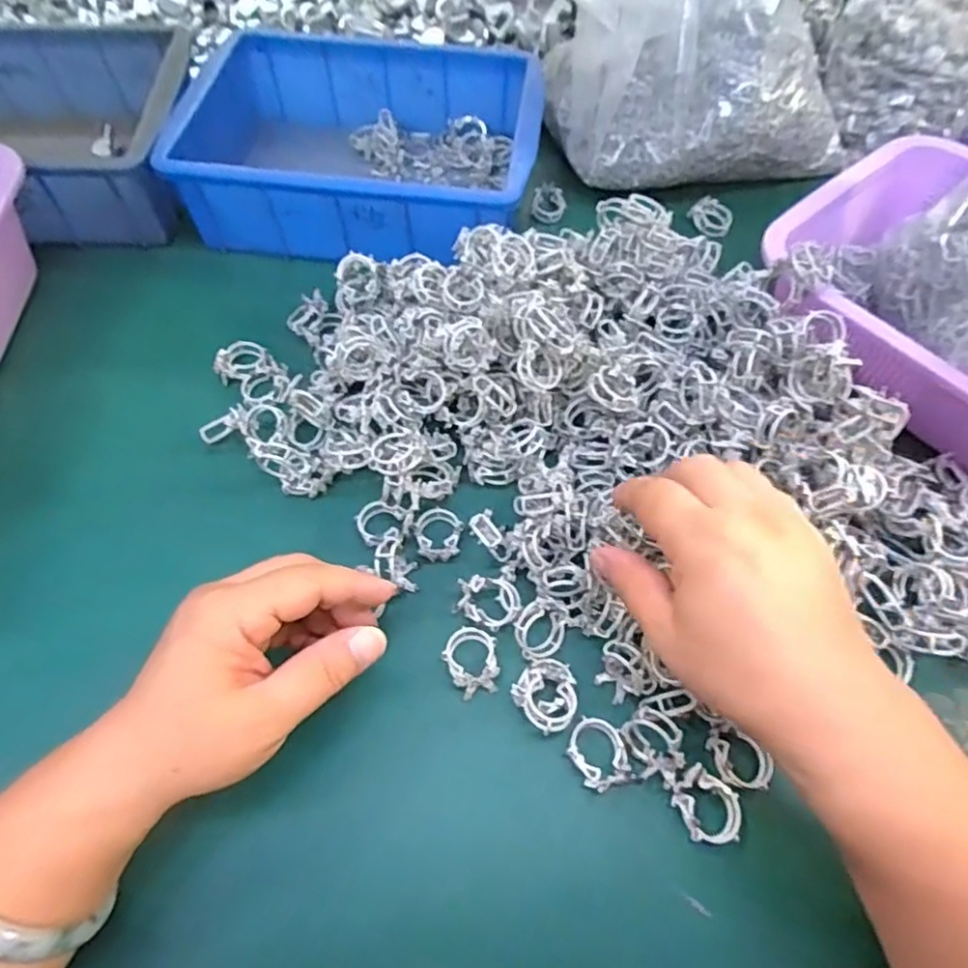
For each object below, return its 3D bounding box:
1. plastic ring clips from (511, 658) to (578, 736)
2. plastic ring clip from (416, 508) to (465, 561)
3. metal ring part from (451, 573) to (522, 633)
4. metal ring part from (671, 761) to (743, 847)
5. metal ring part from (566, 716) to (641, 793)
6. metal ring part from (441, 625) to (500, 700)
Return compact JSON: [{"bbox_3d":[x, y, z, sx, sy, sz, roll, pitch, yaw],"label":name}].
[{"bbox_3d":[0.031,0.100,0.298,0.029,0.014,0.030,0,63,0],"label":"plastic ring clips"},{"bbox_3d":[-0.025,0.027,0.344,0.026,0.010,0.031,11,63,6],"label":"plastic ring clip"},{"bbox_3d":[0.002,0.061,0.319,0.032,0.010,0.023,16,64,8],"label":"metal ring part"},{"bbox_3d":[0.099,0.144,0.277,0.026,0.009,0.030,-41,70,-19],"label":"metal ring part"},{"bbox_3d":[0.054,0.125,0.288,0.025,0.012,0.033,-22,65,-11],"label":"metal ring part"},{"bbox_3d":[-0.006,0.086,0.308,0.026,0.009,0.034,-12,63,-6],"label":"metal ring part"}]

